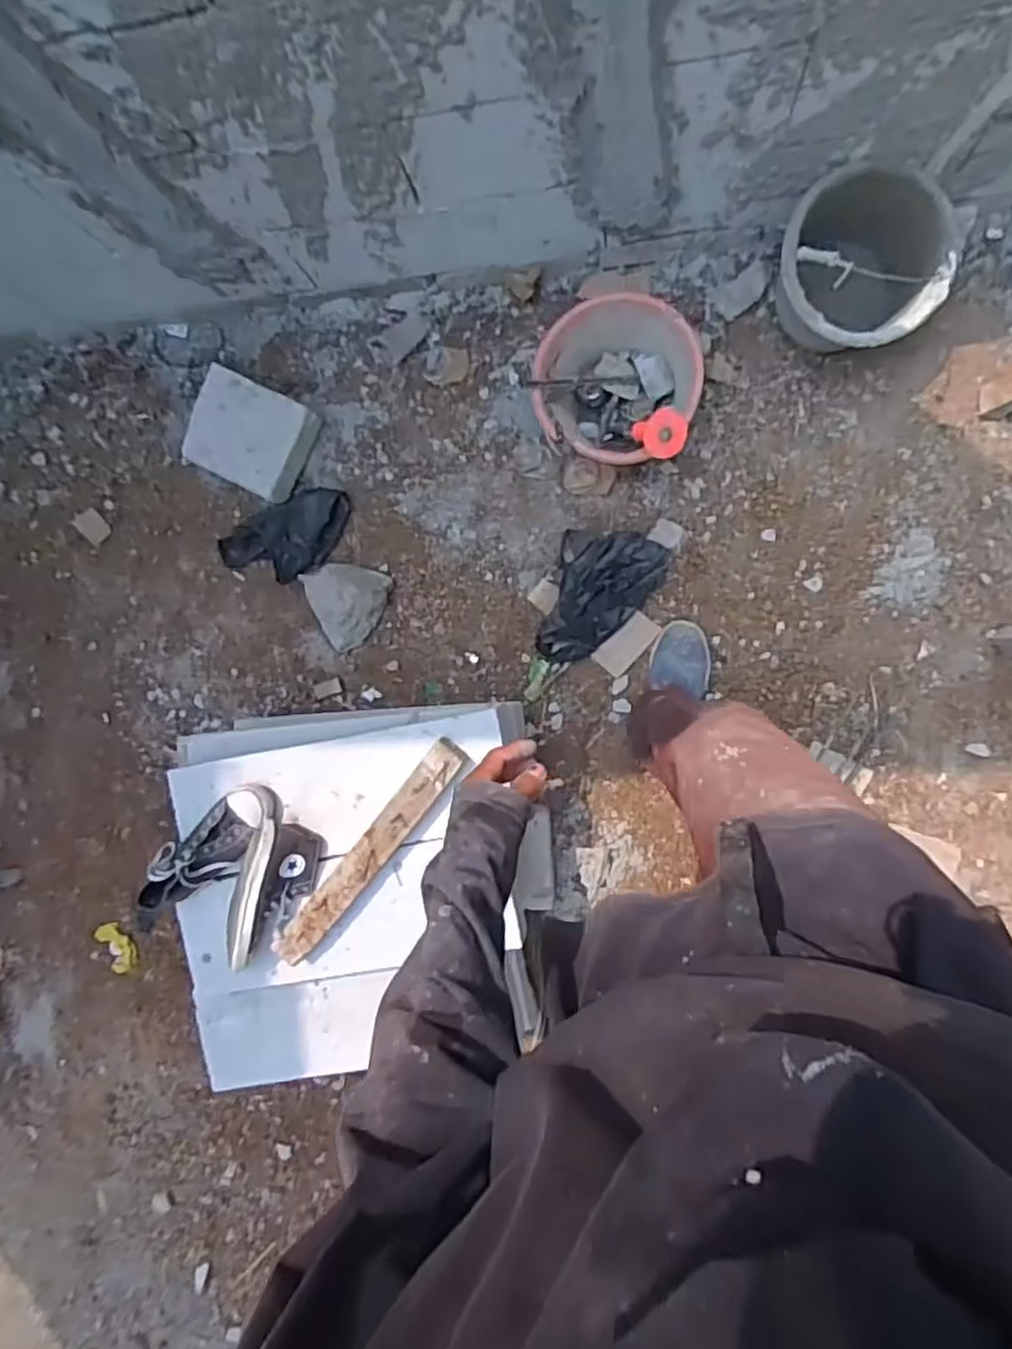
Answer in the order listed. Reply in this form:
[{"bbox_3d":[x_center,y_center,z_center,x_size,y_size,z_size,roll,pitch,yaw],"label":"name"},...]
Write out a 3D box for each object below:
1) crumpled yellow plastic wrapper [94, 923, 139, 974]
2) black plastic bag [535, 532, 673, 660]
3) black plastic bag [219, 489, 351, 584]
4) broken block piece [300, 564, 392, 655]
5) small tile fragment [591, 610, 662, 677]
[{"bbox_3d":[-0.846,0.593,1.534,0.071,0.016,0.114,-36,84,8],"label":"crumpled yellow plastic wrapper"},{"bbox_3d":[0.184,-0.141,1.338,0.191,0.064,0.257,16,92,10],"label":"black plastic bag"},{"bbox_3d":[-0.453,-0.268,1.414,0.283,0.096,0.146,-13,87,10],"label":"black plastic bag"},{"bbox_3d":[-0.330,-0.151,1.401,0.156,0.093,0.170,0,89,10],"label":"broken block piece"},{"bbox_3d":[0.231,-0.060,1.348,0.066,0.006,0.126,39,103,-5],"label":"small tile fragment"}]

